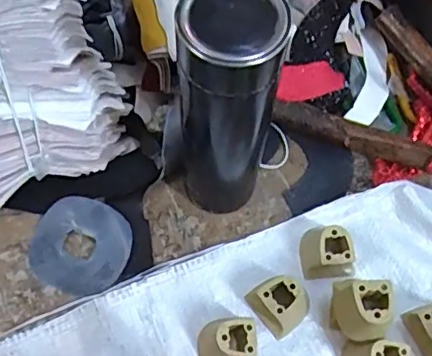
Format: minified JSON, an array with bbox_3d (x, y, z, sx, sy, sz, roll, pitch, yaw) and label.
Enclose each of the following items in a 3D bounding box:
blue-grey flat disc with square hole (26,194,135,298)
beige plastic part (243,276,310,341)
[{"bbox_3d":[-0.114,0.055,0.470,0.082,0.008,0.079,1,63,-2],"label":"blue-grey flat disc with square hole"},{"bbox_3d":[0.052,0.095,0.444,0.044,0.036,0.044,-38,70,-20],"label":"beige plastic part"}]

